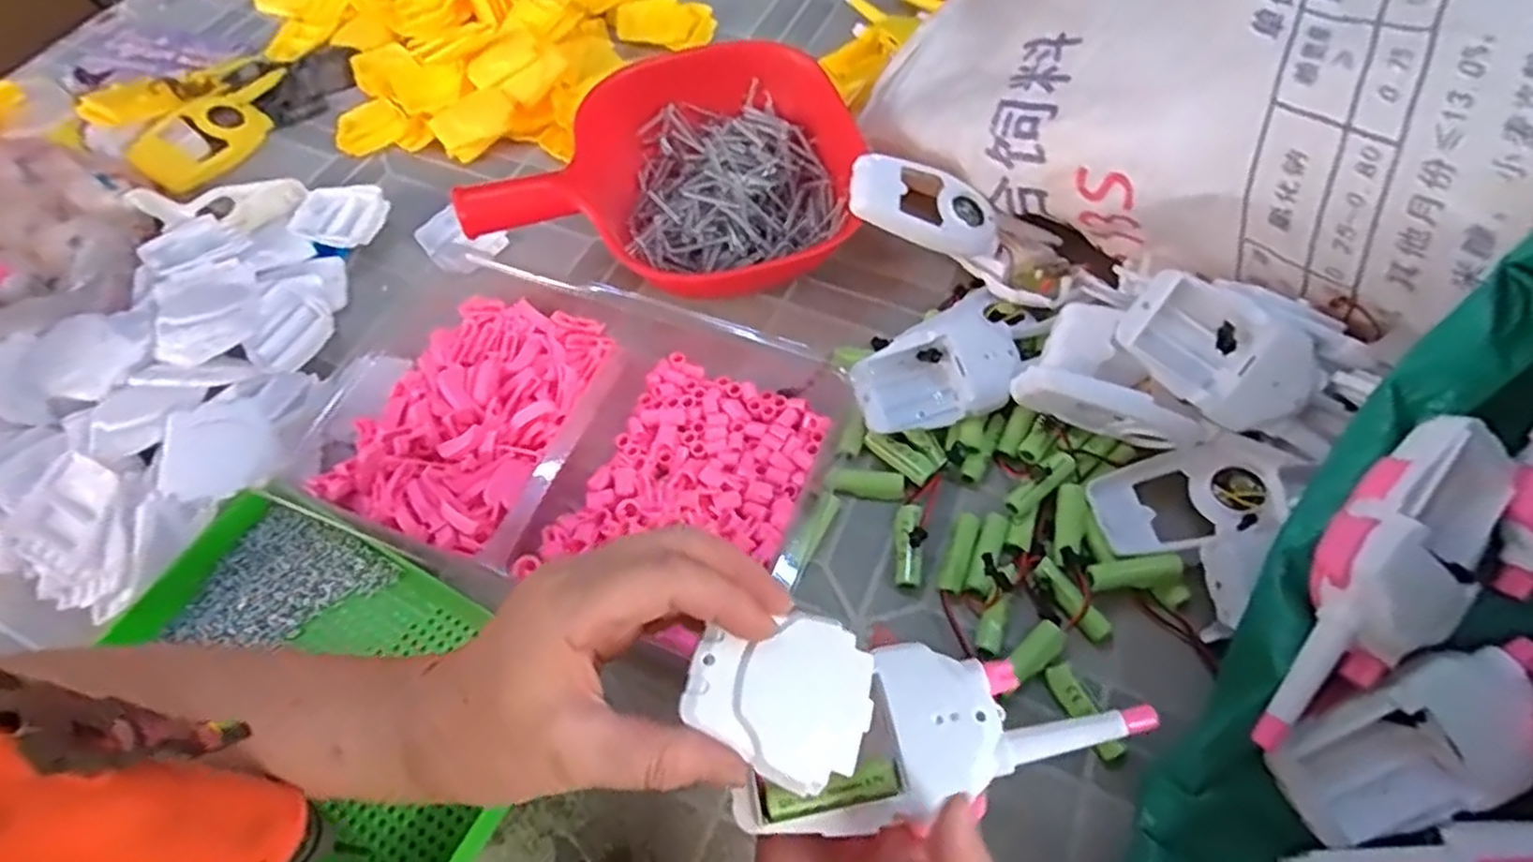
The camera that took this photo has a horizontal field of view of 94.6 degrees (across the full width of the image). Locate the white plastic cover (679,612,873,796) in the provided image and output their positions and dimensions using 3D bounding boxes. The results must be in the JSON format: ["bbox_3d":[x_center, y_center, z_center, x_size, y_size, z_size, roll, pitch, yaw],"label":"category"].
[{"bbox_3d":[0.007,0.094,0.261,0.067,0.004,0.058,29,61,-1],"label":"white plastic cover"}]

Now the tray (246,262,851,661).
[{"bbox_3d":[-0.137,-0.003,0.465,0.349,0.042,0.224,16,63,11],"label":"tray"}]

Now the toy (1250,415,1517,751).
[{"bbox_3d":[0.272,0.069,0.310,0.061,0.037,0.167,38,84,20],"label":"toy"}]

